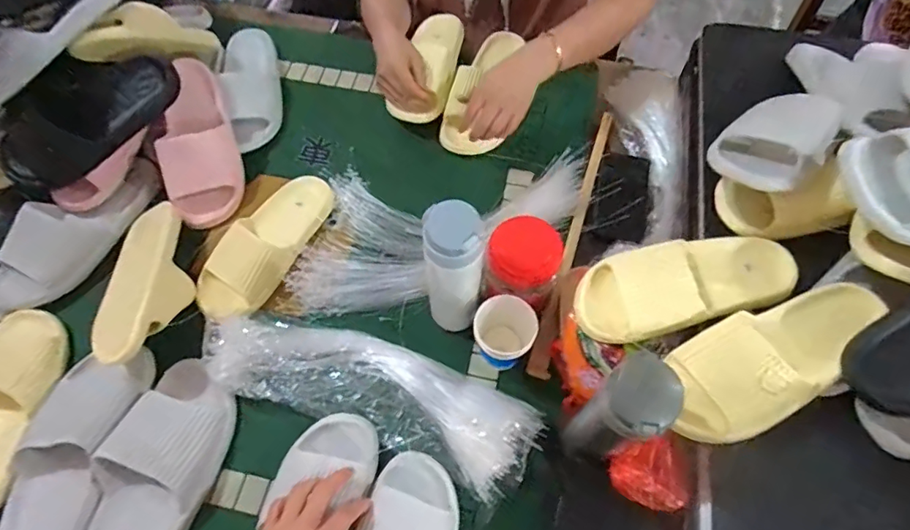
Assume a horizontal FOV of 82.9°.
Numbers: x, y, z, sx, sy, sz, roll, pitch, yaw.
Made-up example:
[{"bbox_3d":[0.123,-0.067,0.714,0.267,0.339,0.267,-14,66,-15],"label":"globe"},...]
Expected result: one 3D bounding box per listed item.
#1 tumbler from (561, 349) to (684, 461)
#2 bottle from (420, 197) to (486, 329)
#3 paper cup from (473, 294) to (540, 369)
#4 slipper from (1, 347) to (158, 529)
[{"bbox_3d":[0.157,0.152,0.503,0.060,0.169,0.081,35,69,17],"label":"tumbler"},{"bbox_3d":[0.000,0.008,0.593,0.062,0.199,0.065,-1,63,1],"label":"bottle"},{"bbox_3d":[0.060,0.083,0.630,0.070,0.082,0.072,-1,63,1],"label":"paper cup"},{"bbox_3d":[-0.418,0.221,0.560,0.089,0.054,0.256,9,64,6],"label":"slipper"}]

